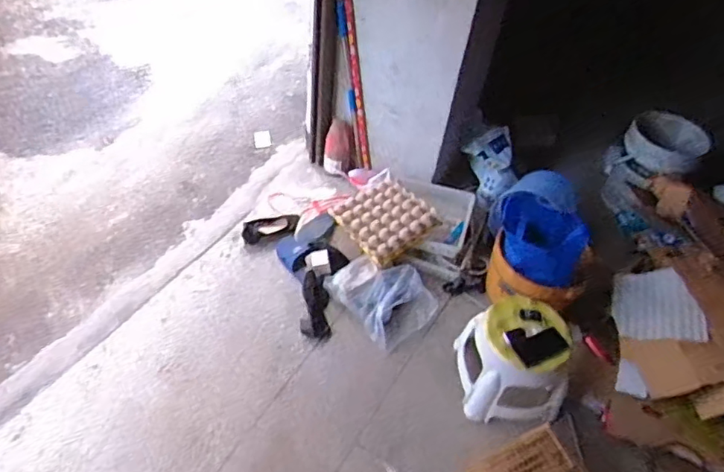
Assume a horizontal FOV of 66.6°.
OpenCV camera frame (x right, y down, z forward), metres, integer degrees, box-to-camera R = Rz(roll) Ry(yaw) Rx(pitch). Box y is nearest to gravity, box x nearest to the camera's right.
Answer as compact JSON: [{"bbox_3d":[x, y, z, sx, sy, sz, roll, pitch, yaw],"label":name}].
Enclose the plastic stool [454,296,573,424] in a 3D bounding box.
[{"bbox_3d":[0.471,0.339,1.667,0.312,0.299,0.323,8,47,0],"label":"plastic stool"}]

